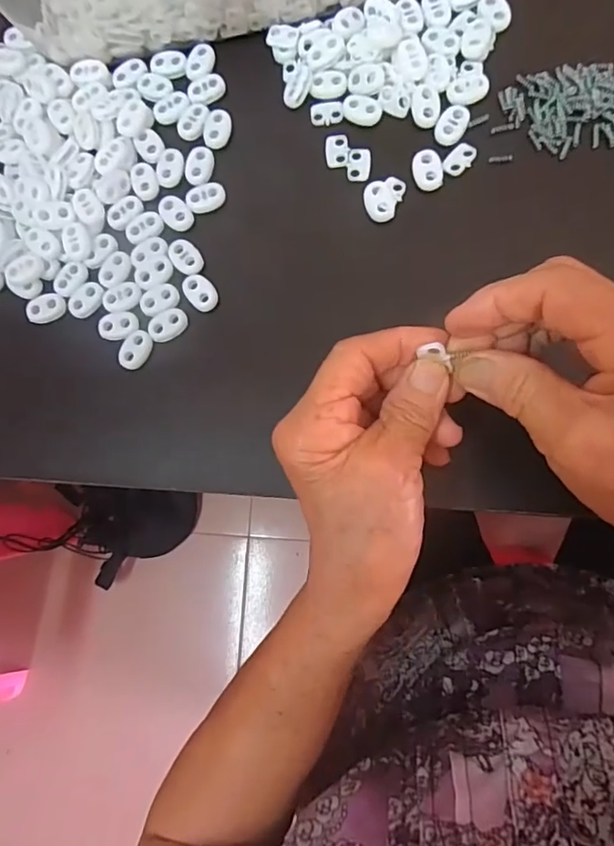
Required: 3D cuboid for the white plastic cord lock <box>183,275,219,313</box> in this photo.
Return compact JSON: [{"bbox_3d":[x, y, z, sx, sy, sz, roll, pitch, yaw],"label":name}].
[{"bbox_3d":[-0.059,-0.073,0.292,0.015,0.004,0.022,-39,81,0],"label":"white plastic cord lock"}]

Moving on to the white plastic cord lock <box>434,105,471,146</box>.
[{"bbox_3d":[0.079,-0.163,0.286,0.016,0.004,0.024,26,86,8],"label":"white plastic cord lock"}]

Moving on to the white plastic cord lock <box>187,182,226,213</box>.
[{"bbox_3d":[-0.058,-0.129,0.300,0.022,0.004,0.016,-18,82,3],"label":"white plastic cord lock"}]

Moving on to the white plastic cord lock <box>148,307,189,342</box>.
[{"bbox_3d":[-0.078,-0.054,0.290,0.023,0.004,0.015,-29,81,2],"label":"white plastic cord lock"}]

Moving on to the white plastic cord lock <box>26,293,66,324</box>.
[{"bbox_3d":[-0.149,-0.066,0.299,0.021,0.004,0.016,-12,82,4],"label":"white plastic cord lock"}]

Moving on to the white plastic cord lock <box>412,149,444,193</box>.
[{"bbox_3d":[0.066,-0.138,0.287,0.015,0.004,0.022,-11,82,4],"label":"white plastic cord lock"}]

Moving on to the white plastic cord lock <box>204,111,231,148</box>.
[{"bbox_3d":[-0.052,-0.170,0.305,0.015,0.004,0.023,6,84,6],"label":"white plastic cord lock"}]

